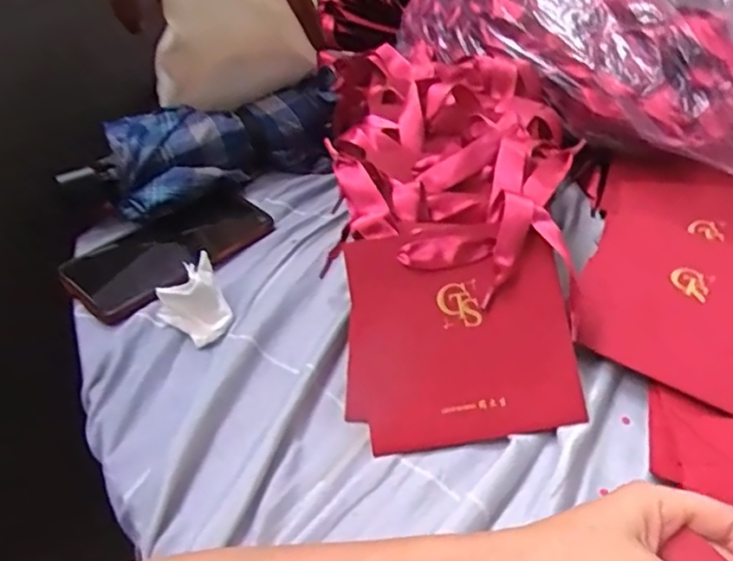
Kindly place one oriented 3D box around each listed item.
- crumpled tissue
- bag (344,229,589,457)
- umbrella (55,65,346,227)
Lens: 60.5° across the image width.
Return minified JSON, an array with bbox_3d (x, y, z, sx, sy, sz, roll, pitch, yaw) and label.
[{"bbox_3d":[-0.126,0.015,0.455,0.045,0.038,0.055,-19,48,-22],"label":"crumpled tissue"},{"bbox_3d":[0.061,0.038,0.421,0.149,0.017,0.137,-7,79,1],"label":"bag"},{"bbox_3d":[-0.136,-0.123,0.577,0.255,0.058,0.084,-25,51,-27],"label":"umbrella"}]

